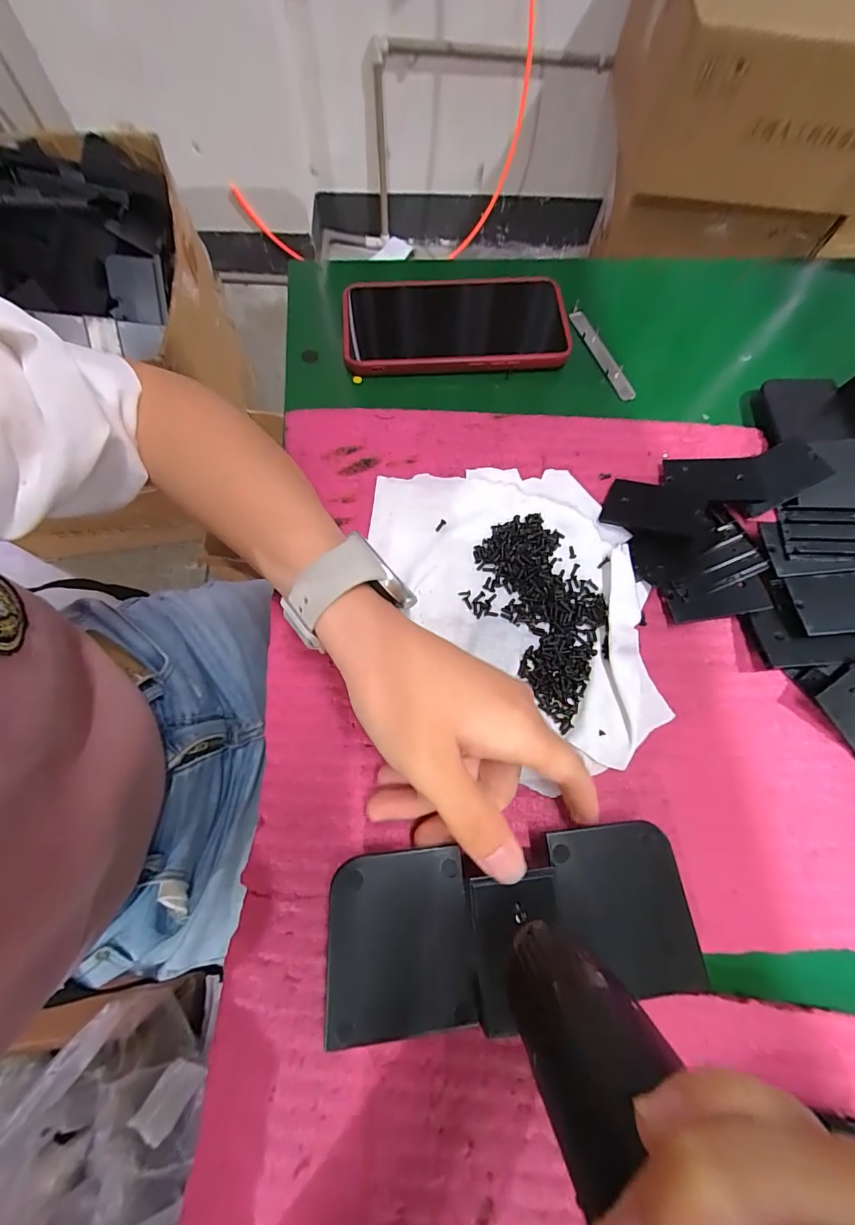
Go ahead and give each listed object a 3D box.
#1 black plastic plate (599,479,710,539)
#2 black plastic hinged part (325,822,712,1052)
[{"bbox_3d":[0.138,-0.064,0.270,0.055,0.005,0.035,19,70,28],"label":"black plastic plate"},{"bbox_3d":[0.035,0.137,0.191,0.156,0.013,0.069,-8,72,-2],"label":"black plastic hinged part"}]

